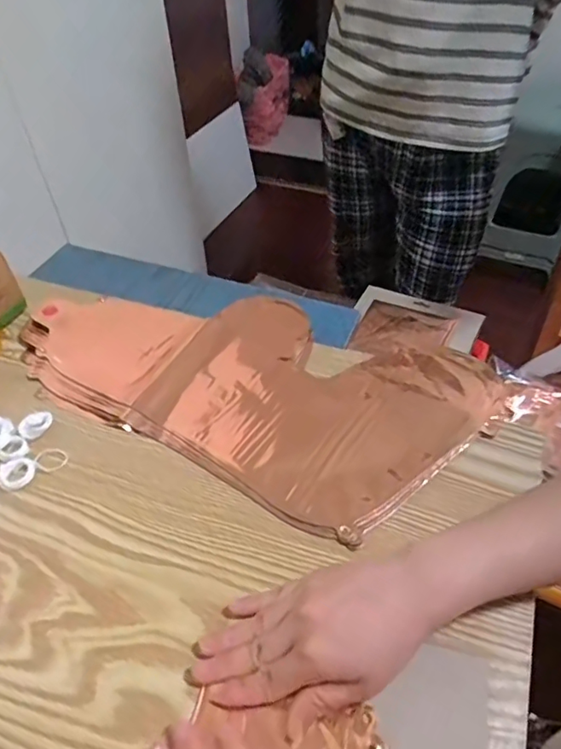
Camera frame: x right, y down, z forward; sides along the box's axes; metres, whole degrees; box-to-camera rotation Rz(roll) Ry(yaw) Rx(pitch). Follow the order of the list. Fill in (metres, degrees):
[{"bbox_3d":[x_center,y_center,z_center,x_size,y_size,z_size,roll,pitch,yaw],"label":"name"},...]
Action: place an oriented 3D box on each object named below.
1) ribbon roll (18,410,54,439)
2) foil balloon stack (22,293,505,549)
[{"bbox_3d":[-0.212,0.044,0.467,0.029,0.009,0.023,-34,55,-25],"label":"ribbon roll"},{"bbox_3d":[-0.036,-0.014,0.499,0.418,0.025,0.223,22,52,21],"label":"foil balloon stack"}]

